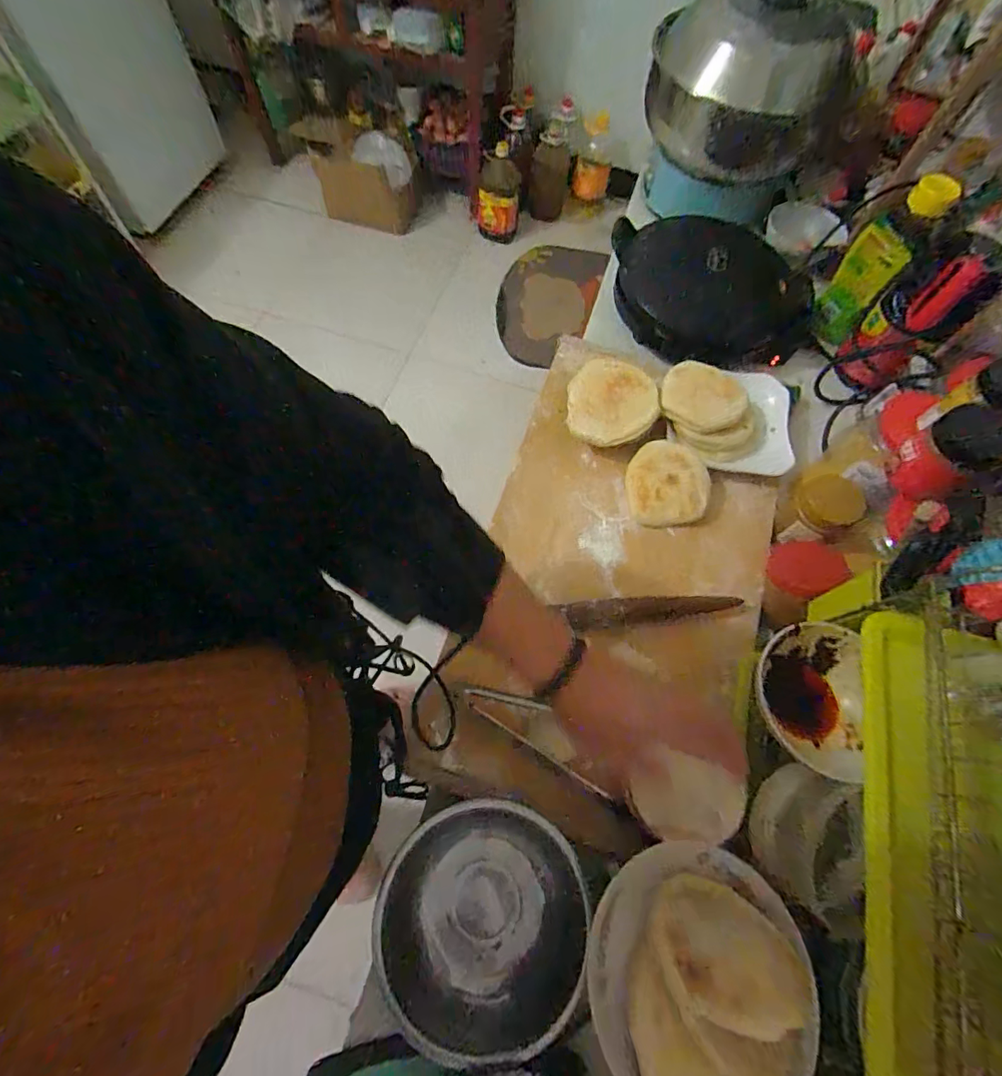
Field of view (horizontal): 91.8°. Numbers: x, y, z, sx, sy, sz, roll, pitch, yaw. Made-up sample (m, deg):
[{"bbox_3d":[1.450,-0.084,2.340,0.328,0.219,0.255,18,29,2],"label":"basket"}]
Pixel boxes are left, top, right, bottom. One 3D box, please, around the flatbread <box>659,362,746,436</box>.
[{"bbox_3d":[0.287,-0.201,0.689,0.113,0.016,0.114,1,68,-2],"label":"flatbread"}]

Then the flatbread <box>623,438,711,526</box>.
[{"bbox_3d":[0.222,-0.074,0.655,0.103,0.007,0.113,-9,83,15],"label":"flatbread"}]

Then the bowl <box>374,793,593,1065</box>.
[{"bbox_3d":[-0.016,0.375,0.483,0.201,0.067,0.201,1,68,-2],"label":"bowl"}]

